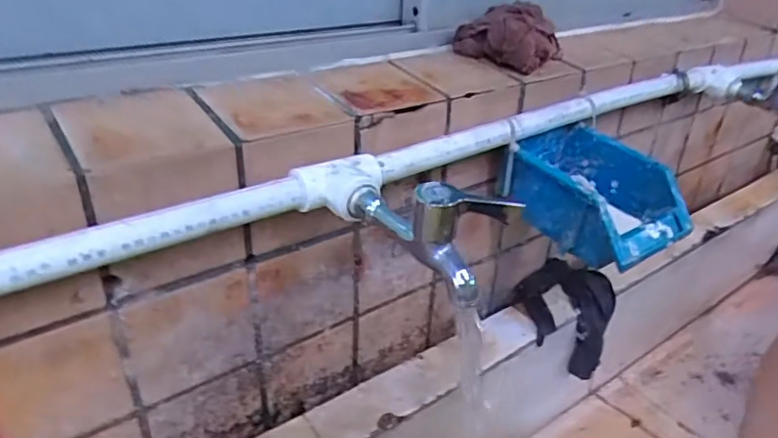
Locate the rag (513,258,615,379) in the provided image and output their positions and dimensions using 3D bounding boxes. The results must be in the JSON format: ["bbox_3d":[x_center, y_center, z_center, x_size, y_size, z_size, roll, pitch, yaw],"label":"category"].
[{"bbox_3d":[0.213,0.135,0.703,0.119,0.106,0.137,15,31,21],"label":"rag"}]

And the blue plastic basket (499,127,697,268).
[{"bbox_3d":[0.207,-0.027,0.566,0.128,0.075,0.163,-22,37,-37],"label":"blue plastic basket"}]

